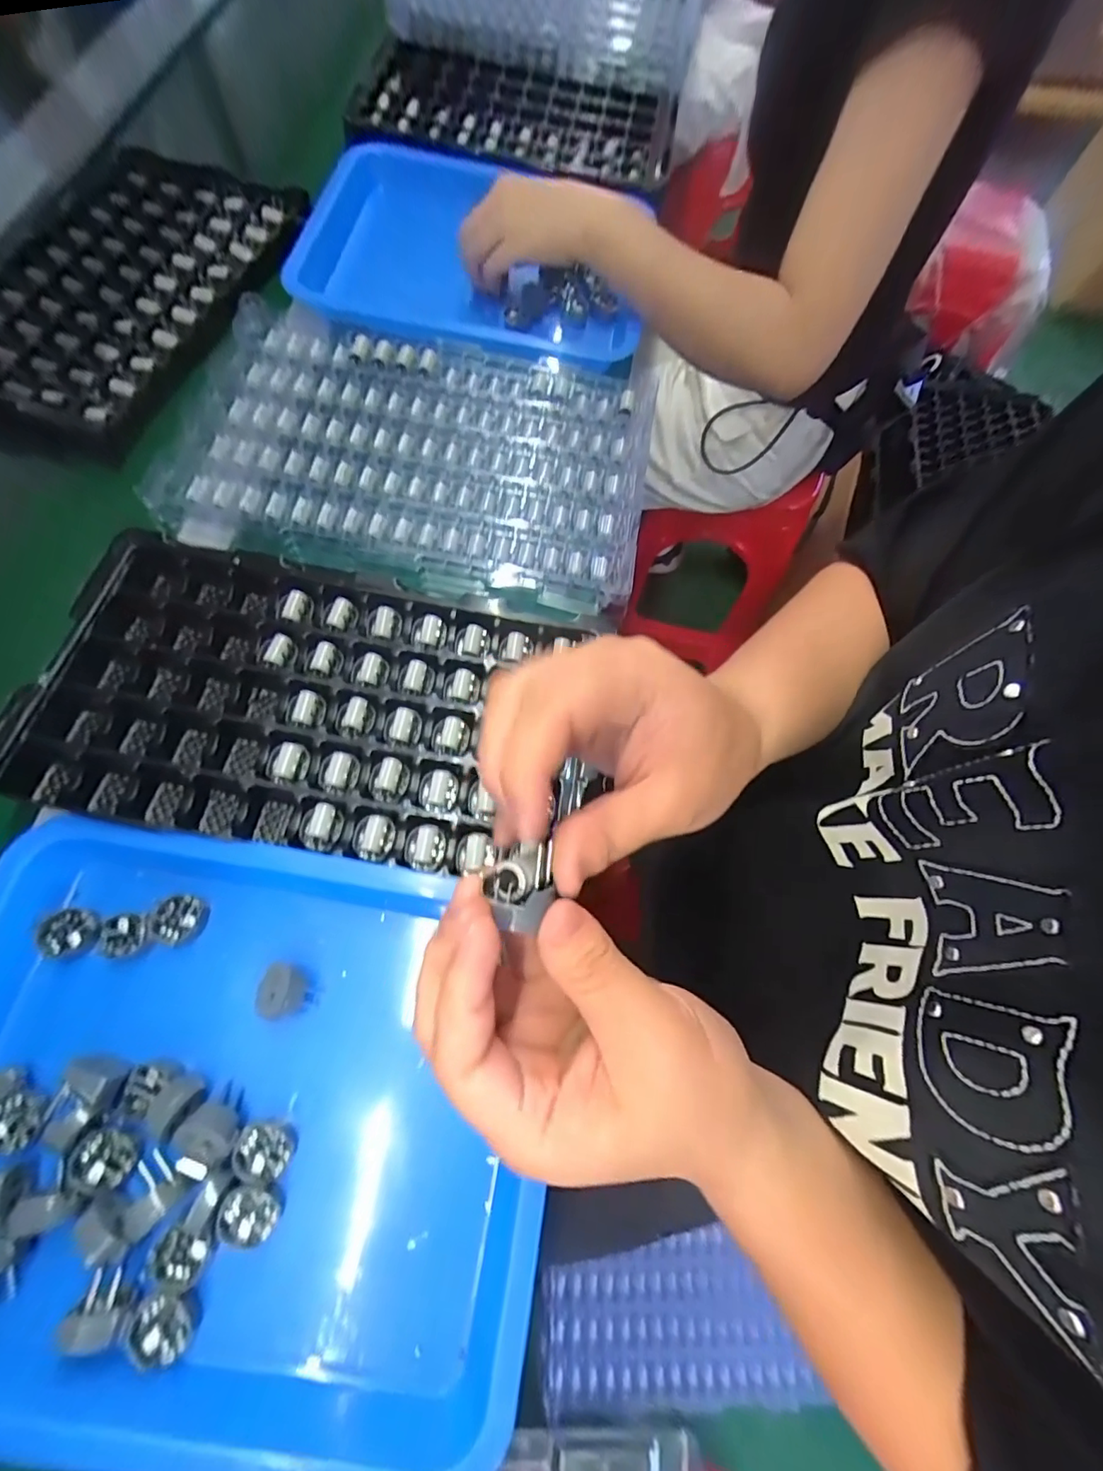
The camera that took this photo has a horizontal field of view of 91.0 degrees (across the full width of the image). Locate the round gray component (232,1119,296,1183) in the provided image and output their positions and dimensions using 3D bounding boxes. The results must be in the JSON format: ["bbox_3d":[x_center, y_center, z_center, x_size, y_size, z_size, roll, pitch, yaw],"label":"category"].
[{"bbox_3d":[-0.153,0.222,0.290,0.027,0.014,0.022,18,70,4],"label":"round gray component"}]

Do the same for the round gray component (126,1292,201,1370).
[{"bbox_3d":[-0.186,0.283,0.260,0.028,0.010,0.025,11,70,1],"label":"round gray component"}]

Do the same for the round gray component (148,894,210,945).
[{"bbox_3d":[-0.224,0.110,0.326,0.023,0.016,0.027,20,70,5],"label":"round gray component"}]

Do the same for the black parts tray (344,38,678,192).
[{"bbox_3d":[-0.040,-0.700,0.603,0.351,0.037,0.223,10,70,1],"label":"black parts tray"}]

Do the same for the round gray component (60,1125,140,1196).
[{"bbox_3d":[-0.232,0.218,0.279,0.030,0.014,0.025,10,70,1],"label":"round gray component"}]

